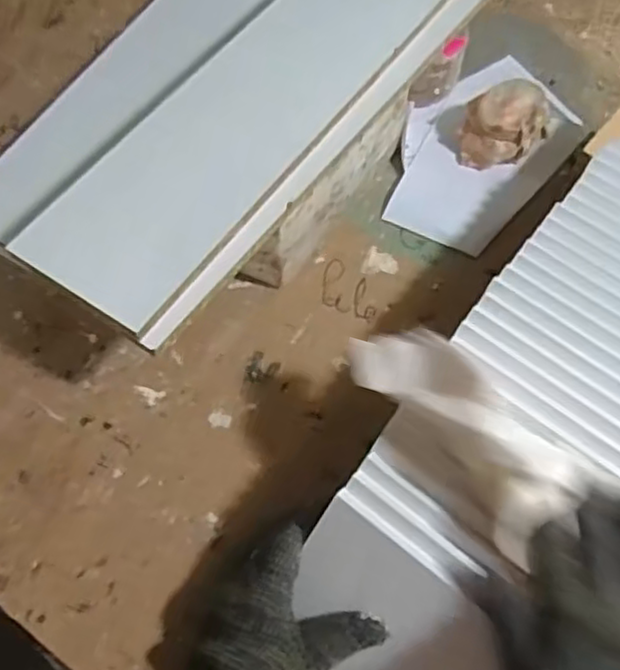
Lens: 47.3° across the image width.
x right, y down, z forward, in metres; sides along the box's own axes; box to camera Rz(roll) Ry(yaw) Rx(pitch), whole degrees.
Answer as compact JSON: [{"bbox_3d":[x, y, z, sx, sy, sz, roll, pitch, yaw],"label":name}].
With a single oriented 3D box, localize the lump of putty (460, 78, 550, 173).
[{"bbox_3d":[0.202,-0.217,0.731,0.083,0.057,0.079,22,63,10],"label":"lump of putty"}]

